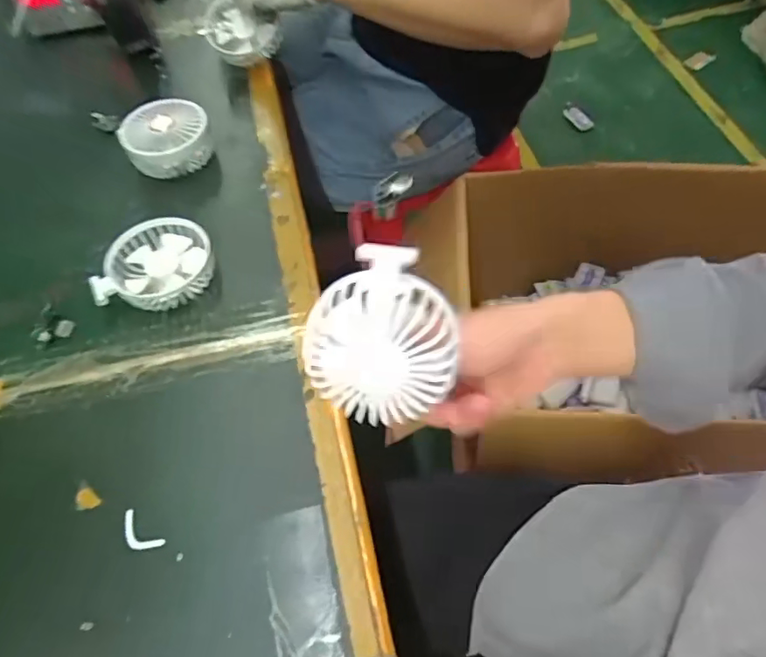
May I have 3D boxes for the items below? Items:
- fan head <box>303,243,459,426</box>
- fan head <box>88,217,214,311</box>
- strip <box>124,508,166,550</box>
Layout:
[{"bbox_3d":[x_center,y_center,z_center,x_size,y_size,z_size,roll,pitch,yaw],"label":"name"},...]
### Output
[{"bbox_3d":[0.001,0.004,0.304,0.082,0.087,0.040,43,23,-8],"label":"fan head"},{"bbox_3d":[-0.205,-0.056,0.493,0.094,0.032,0.086,3,58,4],"label":"fan head"},{"bbox_3d":[-0.174,0.146,0.382,0.037,0.004,0.017,32,64,20],"label":"strip"}]

